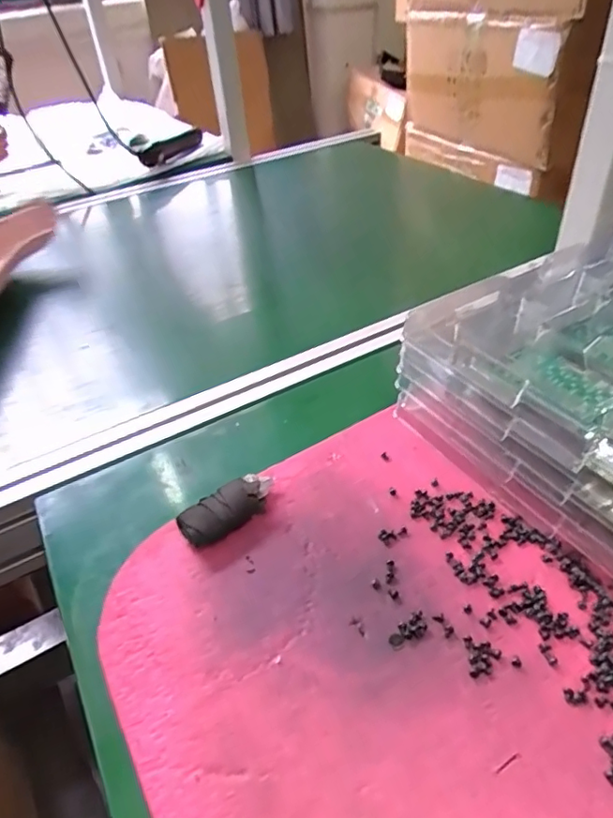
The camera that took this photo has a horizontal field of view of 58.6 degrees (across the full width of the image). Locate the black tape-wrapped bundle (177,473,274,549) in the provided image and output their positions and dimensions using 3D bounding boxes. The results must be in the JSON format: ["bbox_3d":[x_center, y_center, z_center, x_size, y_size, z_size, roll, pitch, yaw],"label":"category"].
[{"bbox_3d":[-0.053,0.068,0.375,0.068,0.020,0.025,-32,47,-27],"label":"black tape-wrapped bundle"}]

